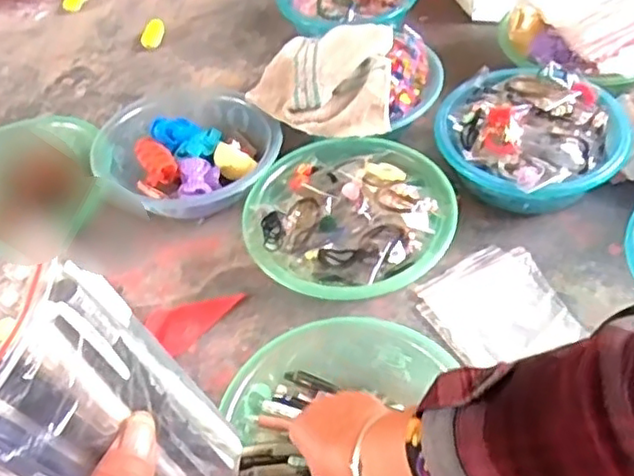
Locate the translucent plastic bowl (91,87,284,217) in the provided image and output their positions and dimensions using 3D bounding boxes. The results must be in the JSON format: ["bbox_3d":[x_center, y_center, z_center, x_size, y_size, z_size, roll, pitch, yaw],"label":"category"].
[{"bbox_3d":[-0.165,-0.102,0.864,0.225,0.080,0.206,-4,49,5],"label":"translucent plastic bowl"}]

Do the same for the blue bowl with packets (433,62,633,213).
[{"bbox_3d":[0.261,-0.117,0.808,0.216,0.092,0.207,22,56,24],"label":"blue bowl with packets"}]

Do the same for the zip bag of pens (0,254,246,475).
[{"bbox_3d":[-0.080,0.082,0.253,0.033,0.154,0.100,-11,40,25],"label":"zip bag of pens"}]

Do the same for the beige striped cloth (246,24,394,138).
[{"bbox_3d":[0.004,-0.222,0.872,0.190,0.059,0.192,1,50,9],"label":"beige striped cloth"}]

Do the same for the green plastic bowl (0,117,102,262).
[{"bbox_3d":[-0.393,-0.059,0.870,0.212,0.077,0.209,-4,49,5],"label":"green plastic bowl"}]

